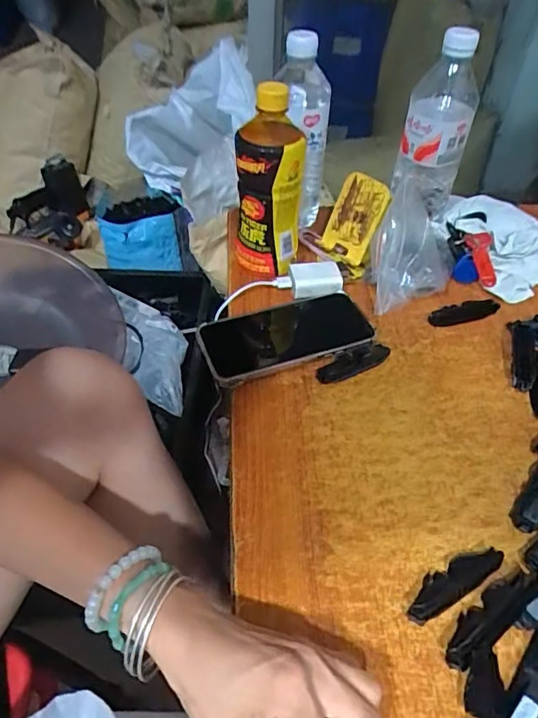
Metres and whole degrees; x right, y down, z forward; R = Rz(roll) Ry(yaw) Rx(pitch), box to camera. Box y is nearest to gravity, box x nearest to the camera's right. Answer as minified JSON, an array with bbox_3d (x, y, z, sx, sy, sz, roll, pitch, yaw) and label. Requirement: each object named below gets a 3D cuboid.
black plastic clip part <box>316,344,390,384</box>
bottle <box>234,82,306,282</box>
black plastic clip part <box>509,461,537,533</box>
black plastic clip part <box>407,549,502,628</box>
[{"bbox_3d":[0.081,0.003,0.491,0.073,0.016,0.024,-22,50,-21],"label":"black plastic clip part"},{"bbox_3d":[-0.001,-0.182,0.537,0.068,0.198,0.075,1,46,0],"label":"bottle"},{"bbox_3d":[0.209,0.101,0.398,0.021,0.016,0.076,31,52,26],"label":"black plastic clip part"},{"bbox_3d":[0.125,0.149,0.347,0.077,0.014,0.022,-22,50,-21],"label":"black plastic clip part"}]

